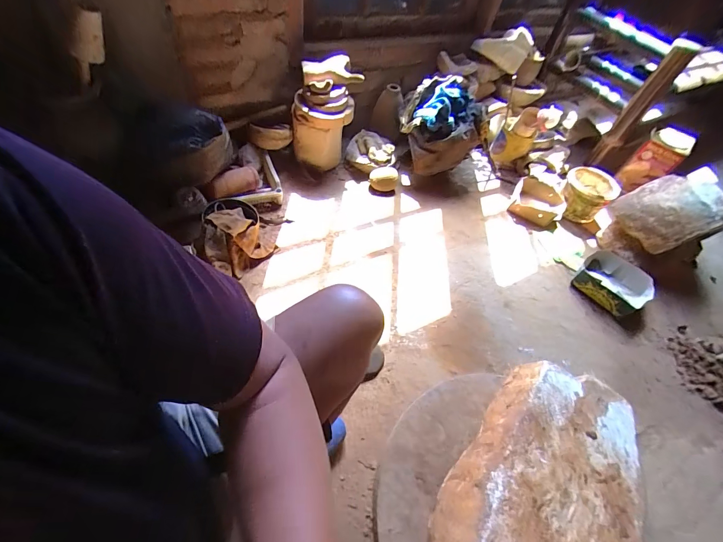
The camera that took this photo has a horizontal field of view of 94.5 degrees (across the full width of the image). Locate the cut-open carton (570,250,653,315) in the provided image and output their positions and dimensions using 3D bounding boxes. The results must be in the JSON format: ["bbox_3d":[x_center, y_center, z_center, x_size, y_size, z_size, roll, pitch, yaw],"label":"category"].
[{"bbox_3d":[0.820,0.036,1.094,0.207,0.086,0.210,-28,63,-25],"label":"cut-open carton"}]

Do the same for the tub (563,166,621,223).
[{"bbox_3d":[0.868,-0.296,1.309,0.186,0.127,0.190,39,59,19],"label":"tub"}]

